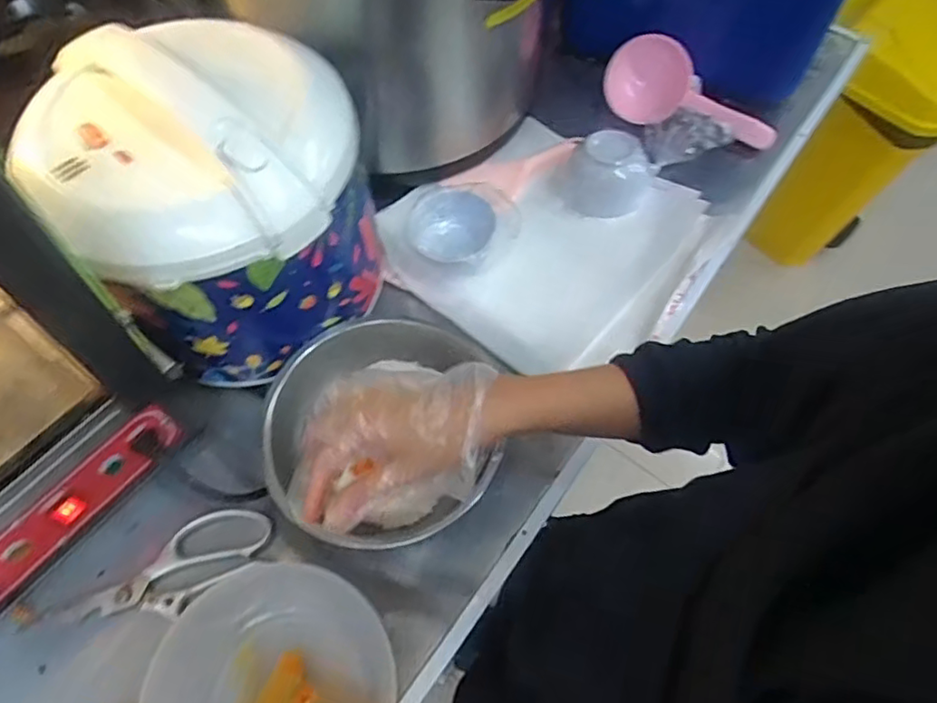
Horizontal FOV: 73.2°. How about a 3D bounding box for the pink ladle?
[{"bbox_3d":[0.274,-0.309,0.770,0.210,0.095,0.064,31,65,12],"label":"pink ladle"}]

